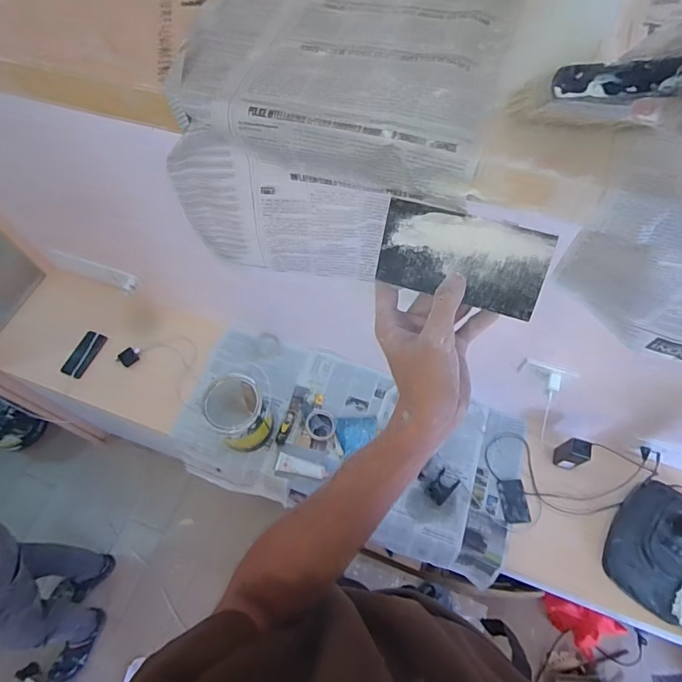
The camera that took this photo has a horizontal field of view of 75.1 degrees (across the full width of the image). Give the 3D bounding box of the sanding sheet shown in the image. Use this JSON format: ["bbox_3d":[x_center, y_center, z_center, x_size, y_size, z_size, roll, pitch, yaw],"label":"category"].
[{"bbox_3d":[0.100,-0.073,0.364,0.136,0.010,0.095,15,60,11],"label":"sanding sheet"}]

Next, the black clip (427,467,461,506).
[{"bbox_3d":[0.281,0.398,1.223,0.064,0.052,0.087,38,70,20],"label":"black clip"}]

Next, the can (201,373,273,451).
[{"bbox_3d":[-0.287,0.209,1.265,0.166,0.188,0.174,-1,62,2],"label":"can"}]

